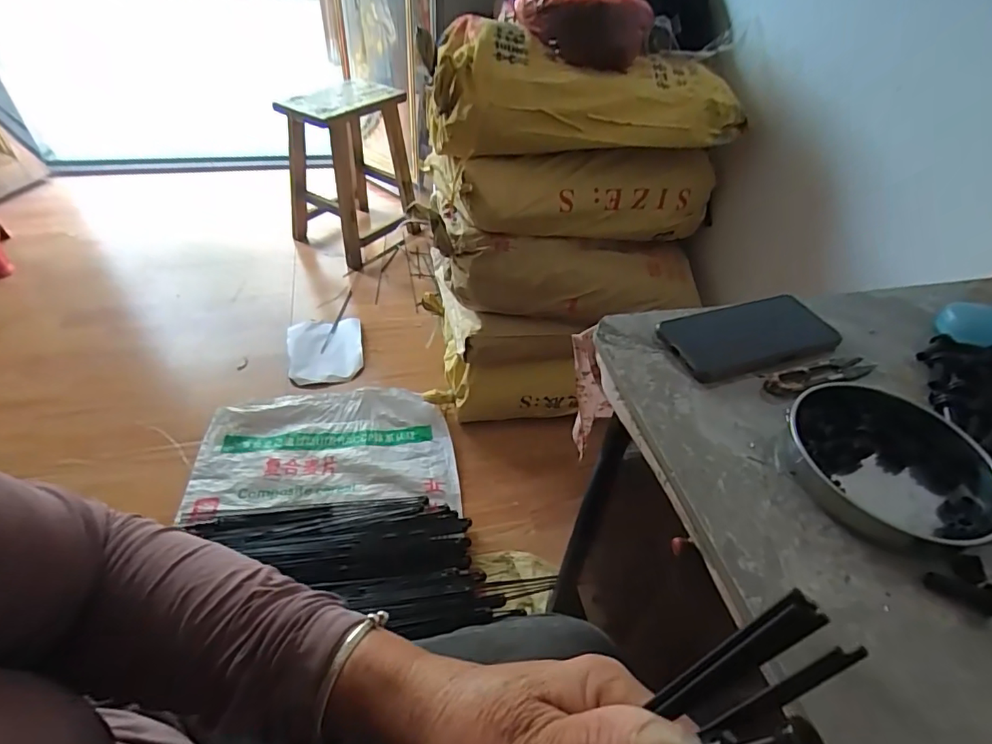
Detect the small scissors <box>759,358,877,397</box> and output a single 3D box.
[{"bbox_3d":[0.291,0.001,0.468,0.118,0.009,0.026,-12,48,-16],"label":"small scissors"}]

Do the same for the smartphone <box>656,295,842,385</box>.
[{"bbox_3d":[0.244,-0.036,0.496,0.165,0.013,0.077,-11,47,-16],"label":"smartphone"}]

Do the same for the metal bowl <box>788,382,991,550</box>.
[{"bbox_3d":[0.292,0.063,0.382,0.127,0.026,0.134,3,45,-3],"label":"metal bowl"}]

